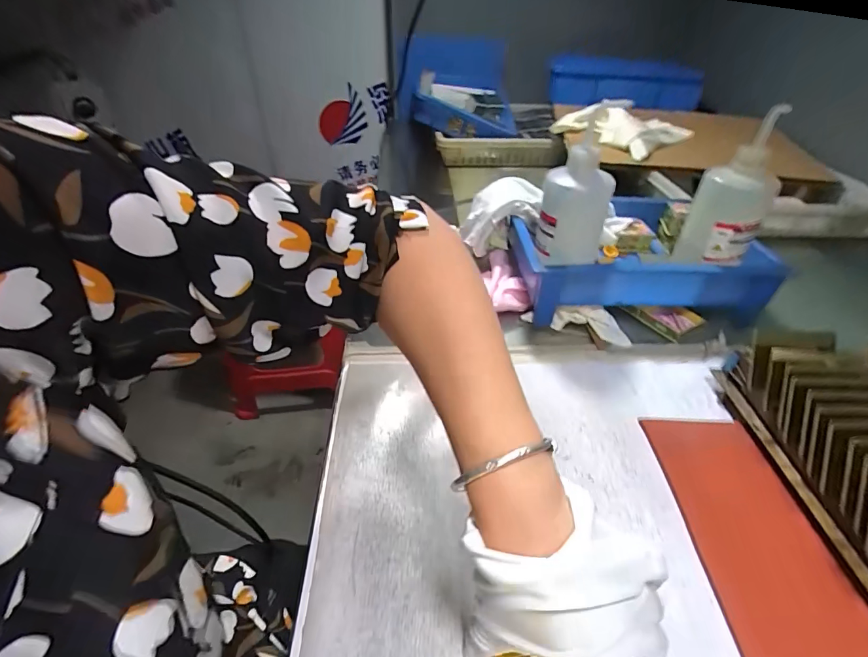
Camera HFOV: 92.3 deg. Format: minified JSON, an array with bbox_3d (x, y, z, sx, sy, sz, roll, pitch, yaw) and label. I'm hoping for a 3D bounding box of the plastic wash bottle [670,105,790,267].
[{"bbox_3d":[0.322,-0.142,0.450,0.063,0.164,0.060,-3,40,-6],"label":"plastic wash bottle"}]

